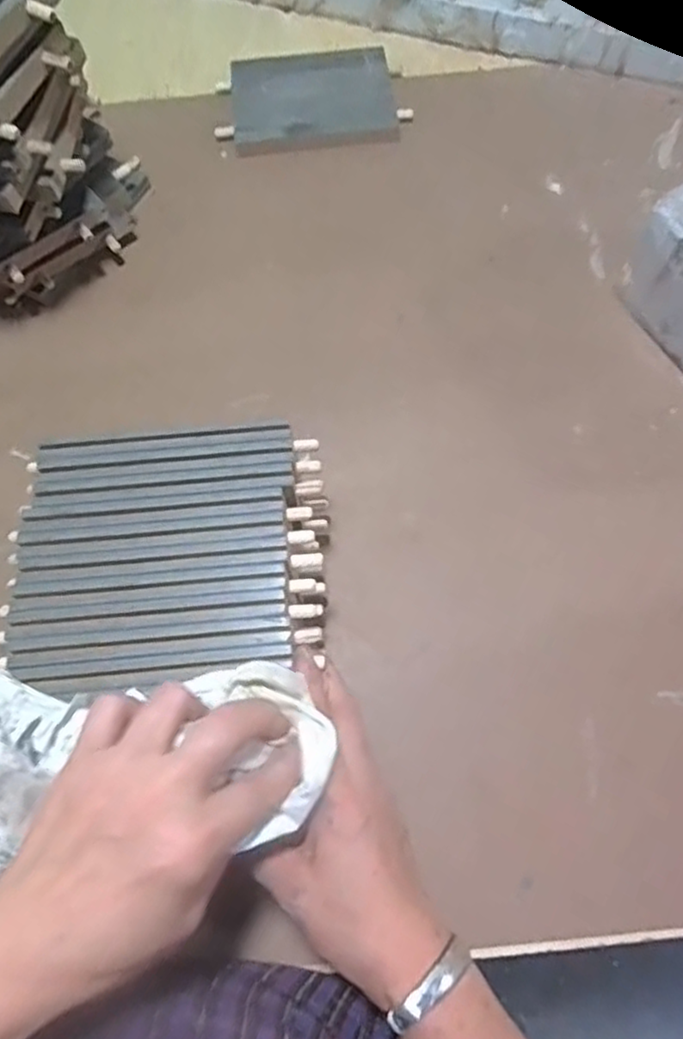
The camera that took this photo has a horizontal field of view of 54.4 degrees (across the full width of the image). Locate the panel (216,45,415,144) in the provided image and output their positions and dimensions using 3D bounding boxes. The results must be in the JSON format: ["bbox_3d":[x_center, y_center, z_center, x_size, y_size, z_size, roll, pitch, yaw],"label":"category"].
[{"bbox_3d":[-0.031,-0.404,0.636,0.168,0.017,0.102,-11,70,-3],"label":"panel"}]

